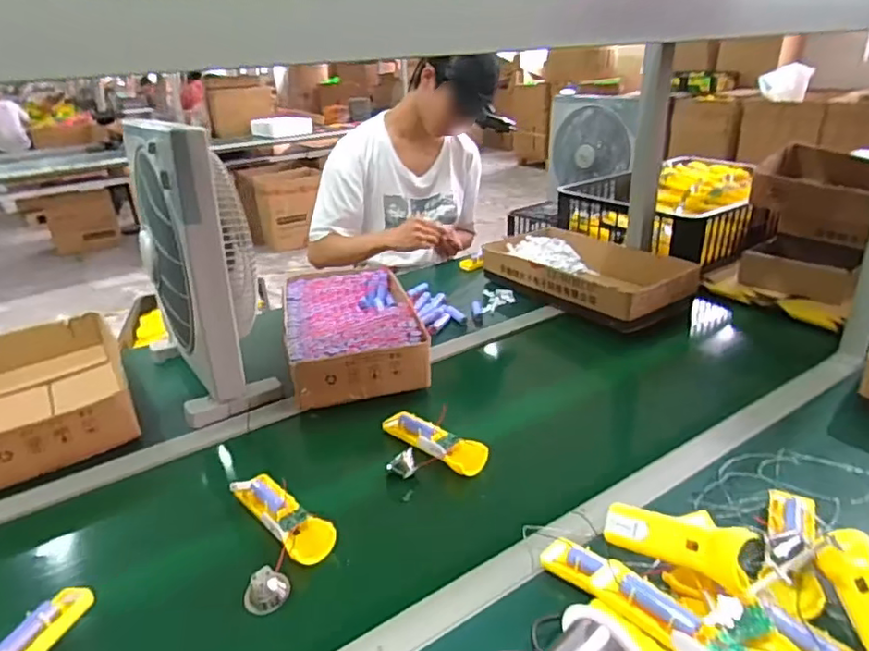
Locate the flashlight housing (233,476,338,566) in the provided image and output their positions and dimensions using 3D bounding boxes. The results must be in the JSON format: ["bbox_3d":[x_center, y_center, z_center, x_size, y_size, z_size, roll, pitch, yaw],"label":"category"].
[{"bbox_3d":[-0.180,0.220,0.692,0.054,0.025,0.162,-23,32,-36],"label":"flashlight housing"}]

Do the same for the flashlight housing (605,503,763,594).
[{"bbox_3d":[0.230,0.210,0.563,0.036,0.052,0.163,-17,2,-27],"label":"flashlight housing"}]

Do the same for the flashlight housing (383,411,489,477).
[{"bbox_3d":[-0.005,0.155,0.802,0.167,0.025,0.053,17,32,35],"label":"flashlight housing"}]

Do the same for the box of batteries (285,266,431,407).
[{"bbox_3d":[-0.154,0.003,1.082,0.221,0.081,0.409,-8,26,-11],"label":"box of batteries"}]

